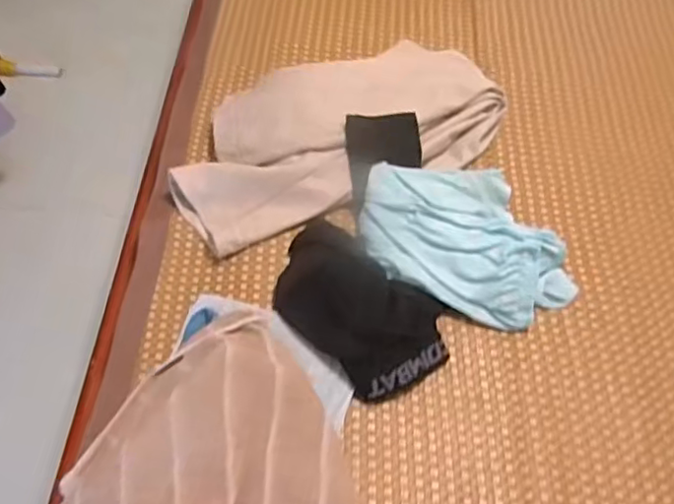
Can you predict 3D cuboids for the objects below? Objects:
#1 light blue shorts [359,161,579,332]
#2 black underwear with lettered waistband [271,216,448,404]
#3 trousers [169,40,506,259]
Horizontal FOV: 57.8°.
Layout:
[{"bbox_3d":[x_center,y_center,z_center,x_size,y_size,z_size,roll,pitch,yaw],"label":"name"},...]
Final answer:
[{"bbox_3d":[0.179,-0.013,0.878,0.276,0.070,0.258,0,58,-1],"label":"light blue shorts"},{"bbox_3d":[0.021,0.052,0.803,0.155,0.094,0.268,-37,67,-22],"label":"black underwear with lettered waistband"},{"bbox_3d":[-0.010,-0.206,0.997,0.530,0.077,0.297,-22,61,-14],"label":"trousers"}]

